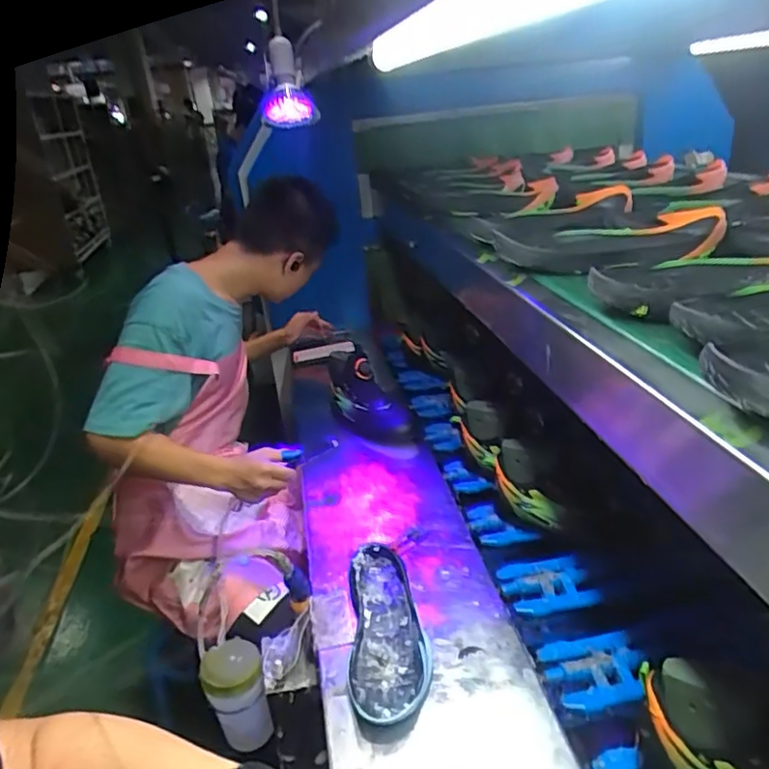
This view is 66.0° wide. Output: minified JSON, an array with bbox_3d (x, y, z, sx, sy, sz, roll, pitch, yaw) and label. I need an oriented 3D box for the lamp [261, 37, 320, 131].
[{"bbox_3d":[-0.151,-0.457,0.906,0.087,0.119,0.086,-9,26,-6],"label":"lamp"}]

